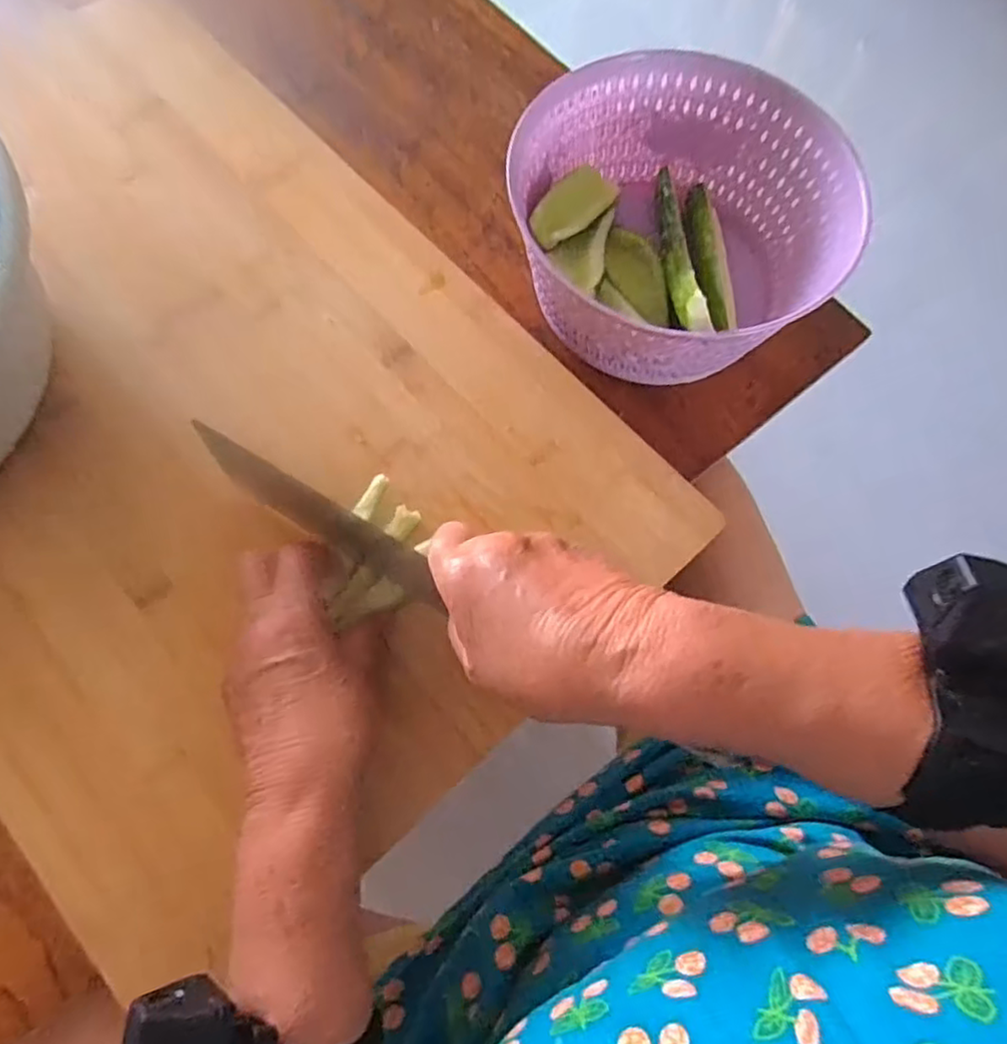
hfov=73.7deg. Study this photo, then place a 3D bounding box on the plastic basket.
[{"bbox_3d":[0.109,-0.196,0.455,0.202,0.102,0.197,1,70,-3],"label":"plastic basket"}]

